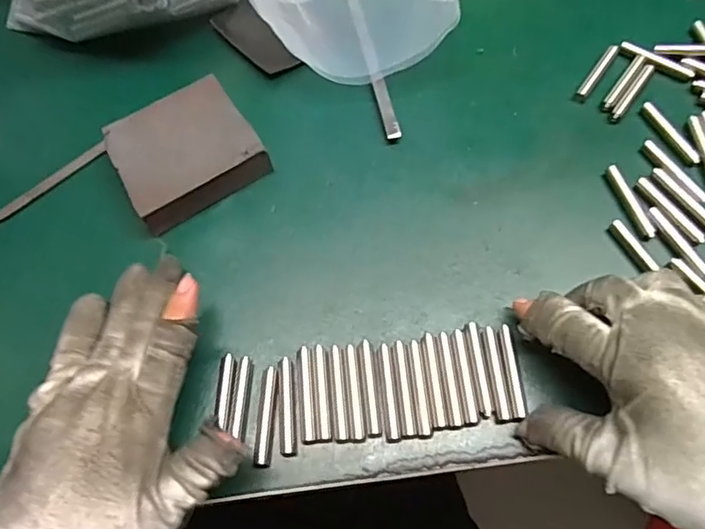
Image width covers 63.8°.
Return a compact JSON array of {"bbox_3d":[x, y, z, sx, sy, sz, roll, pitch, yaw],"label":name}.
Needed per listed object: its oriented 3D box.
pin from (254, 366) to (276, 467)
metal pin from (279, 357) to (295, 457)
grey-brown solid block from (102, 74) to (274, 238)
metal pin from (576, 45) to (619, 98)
[{"bbox_3d":[-0.043,0.076,0.286,0.007,0.004,0.048,2,67,3],"label":"pin"},{"bbox_3d":[-0.034,0.071,0.287,0.007,0.004,0.048,-5,67,0],"label":"metal pin"},{"bbox_3d":[-0.099,-0.066,0.343,0.079,0.027,0.075,-30,69,-10],"label":"grey-brown solid block"},{"bbox_3d":[0.158,-0.124,0.365,0.008,0.005,0.047,33,72,15],"label":"metal pin"}]

